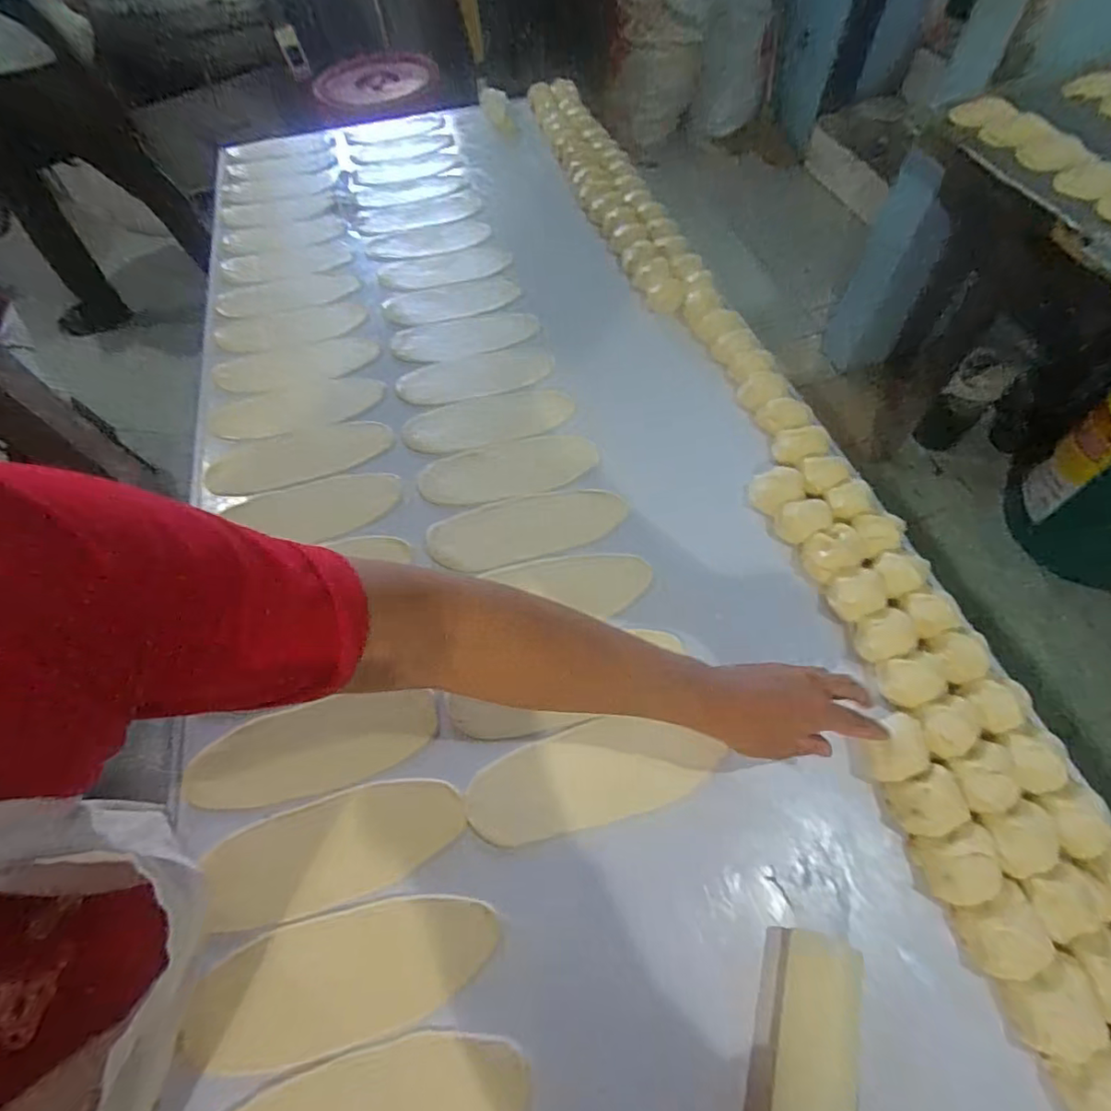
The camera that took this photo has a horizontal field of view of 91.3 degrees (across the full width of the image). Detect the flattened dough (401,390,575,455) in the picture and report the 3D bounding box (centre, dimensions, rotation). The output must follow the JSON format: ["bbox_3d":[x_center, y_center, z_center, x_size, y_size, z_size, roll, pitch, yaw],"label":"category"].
[{"bbox_3d":[-0.089,-0.184,0.737,0.224,0.010,0.089,-16,61,-5],"label":"flattened dough"}]

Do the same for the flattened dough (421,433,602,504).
[{"bbox_3d":[-0.059,-0.110,0.684,0.218,0.009,0.090,-11,61,-3],"label":"flattened dough"}]

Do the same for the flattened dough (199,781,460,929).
[{"bbox_3d":[-0.187,0.252,0.467,0.211,0.013,0.083,-16,61,-5],"label":"flattened dough"}]

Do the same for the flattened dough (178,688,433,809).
[{"bbox_3d":[-0.224,0.180,0.508,0.219,0.014,0.081,-13,61,-3],"label":"flattened dough"}]

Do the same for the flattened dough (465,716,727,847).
[{"bbox_3d":[0.034,0.200,0.493,0.224,0.004,0.082,-13,61,-4],"label":"flattened dough"}]

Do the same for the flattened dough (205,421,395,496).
[{"bbox_3d":[-0.332,-0.129,0.707,0.231,0.004,0.090,-12,61,-3],"label":"flattened dough"}]

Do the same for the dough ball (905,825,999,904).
[{"bbox_3d":[0.329,0.252,0.441,0.053,0.033,0.050,-12,61,-3],"label":"dough ball"}]

